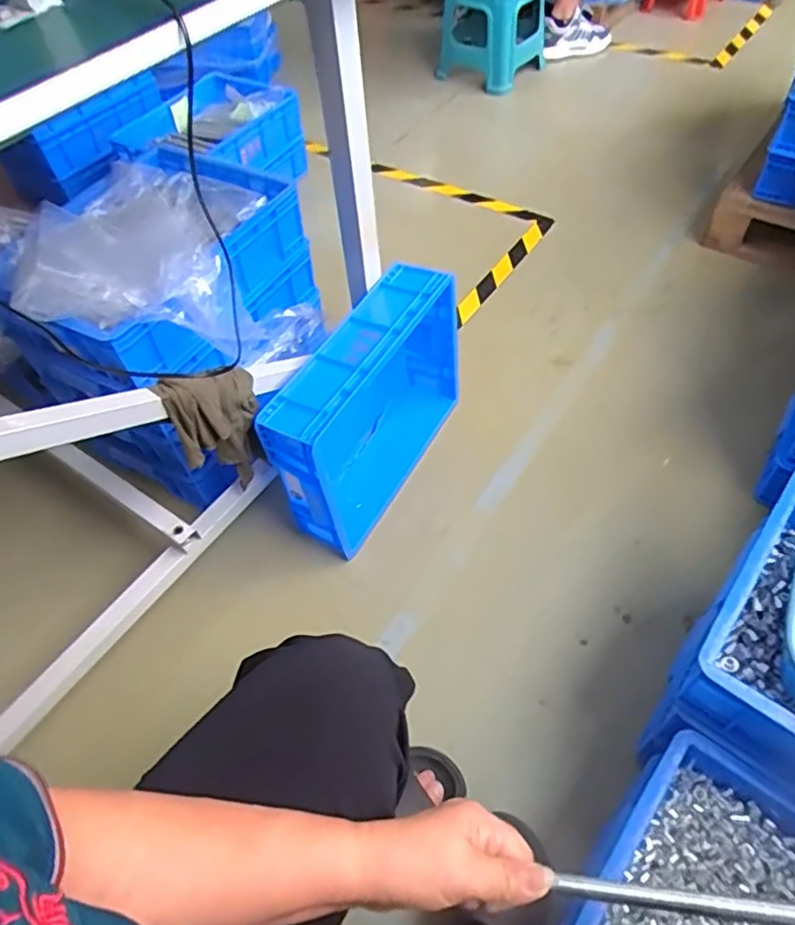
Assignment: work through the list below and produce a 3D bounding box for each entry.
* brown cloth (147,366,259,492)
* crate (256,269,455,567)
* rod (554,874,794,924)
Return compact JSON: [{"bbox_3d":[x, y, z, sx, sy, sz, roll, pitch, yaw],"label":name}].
[{"bbox_3d":[-0.236,-0.045,0.862,0.038,0.219,0.135,30,61,23],"label":"brown cloth"},{"bbox_3d":[-0.042,-0.091,1.049,0.124,0.301,0.406,24,59,20],"label":"crate"},{"bbox_3d":[0.177,0.242,0.341,0.181,0.011,0.011,-15,47,31],"label":"rod"}]

